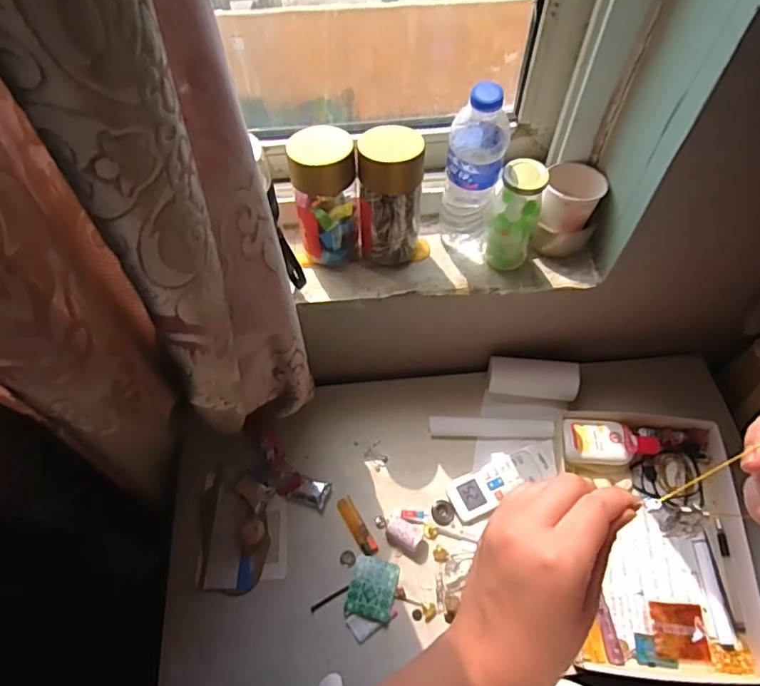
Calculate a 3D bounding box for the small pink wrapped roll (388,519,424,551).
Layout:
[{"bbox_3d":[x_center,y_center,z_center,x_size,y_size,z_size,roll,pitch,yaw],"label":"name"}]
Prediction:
[{"bbox_3d":[0.033,0.242,0.689,0.045,0.029,0.033,23,62,13],"label":"small pink wrapped roll"}]

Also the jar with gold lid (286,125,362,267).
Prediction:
[{"bbox_3d":[-0.063,-0.169,0.638,0.071,0.142,0.078,-10,60,-5],"label":"jar with gold lid"}]

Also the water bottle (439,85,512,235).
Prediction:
[{"bbox_3d":[0.104,-0.190,0.608,0.062,0.212,0.062,10,60,6],"label":"water bottle"}]

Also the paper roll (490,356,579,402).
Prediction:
[{"bbox_3d":[0.221,0.052,0.786,0.126,0.039,0.063,6,60,4],"label":"paper roll"}]

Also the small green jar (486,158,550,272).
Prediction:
[{"bbox_3d":[0.156,-0.144,0.625,0.052,0.131,0.045,23,62,14],"label":"small green jar"}]

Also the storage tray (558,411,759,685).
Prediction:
[{"bbox_3d":[0.349,0.244,0.681,0.226,0.045,0.311,3,59,2],"label":"storage tray"}]

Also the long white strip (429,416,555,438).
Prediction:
[{"bbox_3d":[0.161,0.121,0.779,0.175,0.010,0.031,0,59,1],"label":"long white strip"}]

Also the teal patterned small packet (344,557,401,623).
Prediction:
[{"bbox_3d":[-0.009,0.305,0.674,0.056,0.008,0.070,11,60,7],"label":"teal patterned small packet"}]

